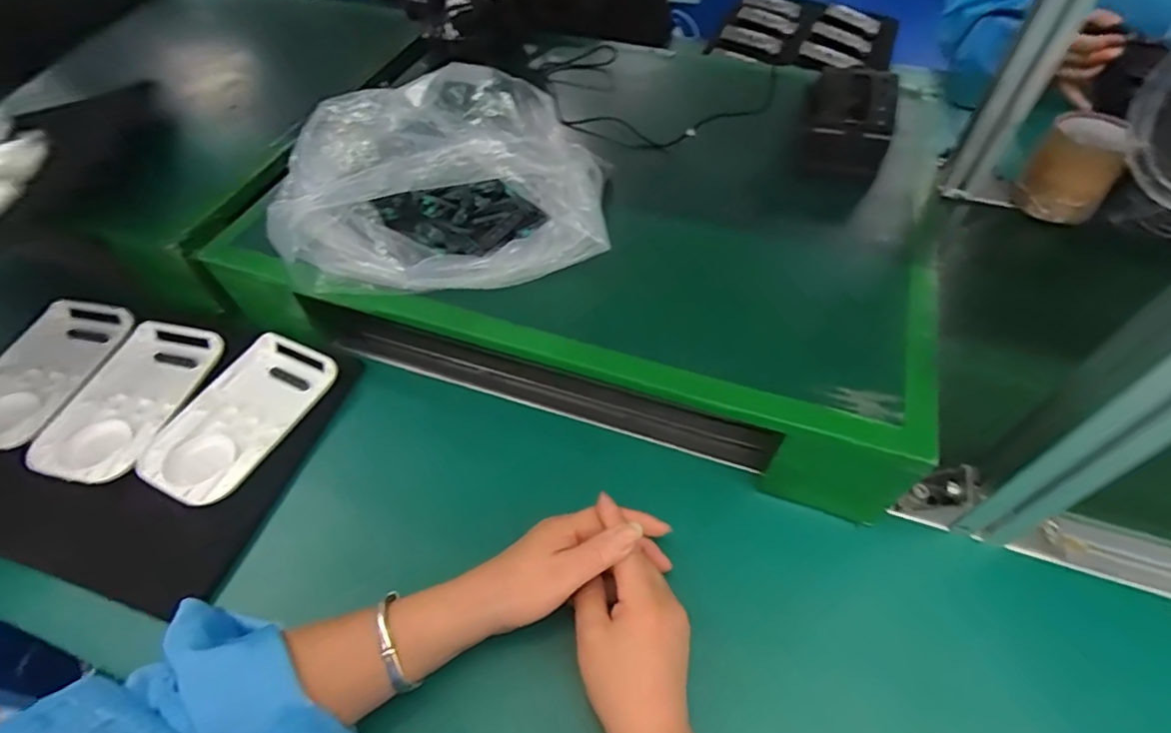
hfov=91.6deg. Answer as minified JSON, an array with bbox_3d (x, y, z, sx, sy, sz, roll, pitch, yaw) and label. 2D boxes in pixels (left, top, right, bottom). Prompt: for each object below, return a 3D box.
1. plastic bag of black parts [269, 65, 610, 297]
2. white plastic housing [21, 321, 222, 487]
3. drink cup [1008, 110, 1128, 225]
[{"bbox_3d":[-0.111,-0.143,0.443,0.241,0.121,0.115,-5,53,-1],"label":"plastic bag of black parts"},{"bbox_3d":[-0.409,0.029,0.512,0.103,0.022,0.158,8,54,9],"label":"white plastic housing"},{"bbox_3d":[0.541,-0.220,0.631,0.083,0.086,0.078,-1,53,2],"label":"drink cup"}]

